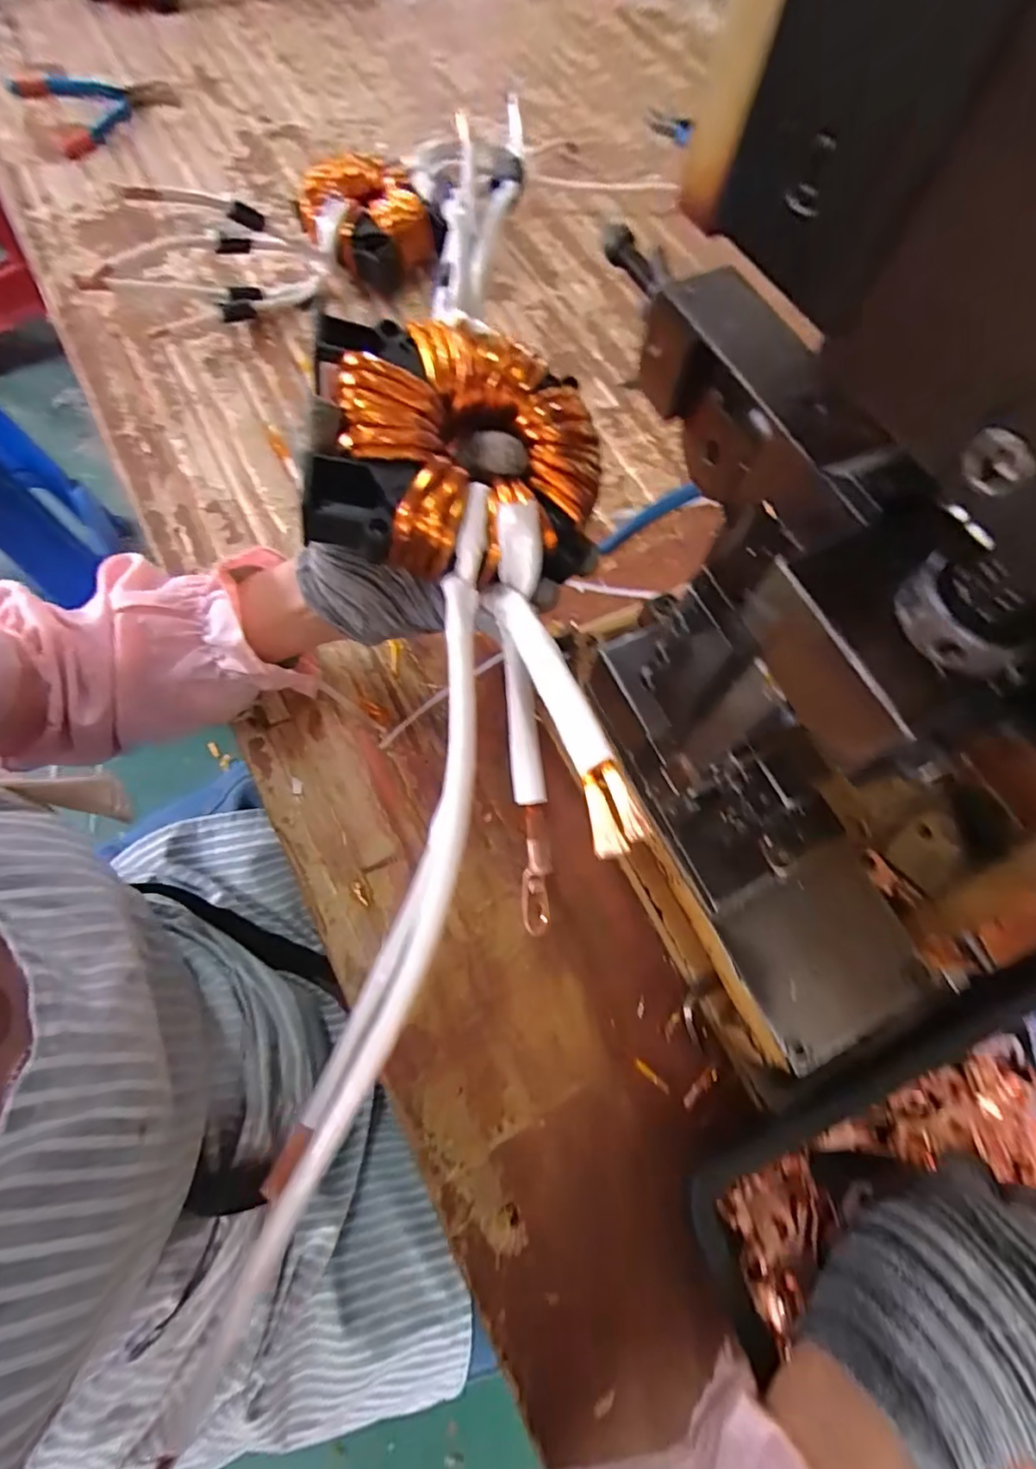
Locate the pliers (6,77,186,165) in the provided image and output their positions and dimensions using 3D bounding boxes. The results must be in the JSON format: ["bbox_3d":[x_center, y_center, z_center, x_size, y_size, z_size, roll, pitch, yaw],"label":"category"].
[{"bbox_3d":[-0.465,-0.715,0.655,0.158,0.013,0.166,-39,76,-17],"label":"pliers"}]

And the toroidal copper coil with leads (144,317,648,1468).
[{"bbox_3d":[-0.028,0.017,0.237,0.135,0.058,0.404,5,78,-1],"label":"toroidal copper coil with leads"}]

